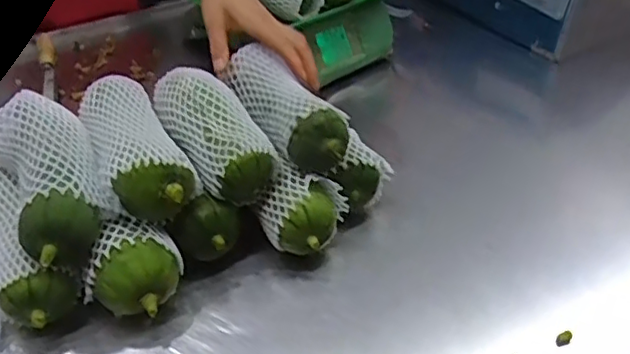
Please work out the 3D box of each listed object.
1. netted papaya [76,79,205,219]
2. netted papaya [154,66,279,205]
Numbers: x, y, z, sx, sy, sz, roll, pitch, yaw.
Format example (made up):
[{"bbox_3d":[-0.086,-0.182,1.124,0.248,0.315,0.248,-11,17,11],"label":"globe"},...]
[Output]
[{"bbox_3d":[-0.183,-0.030,0.614,0.082,0.071,0.179,-20,44,-23],"label":"netted papaya"},{"bbox_3d":[-0.109,-0.054,0.646,0.087,0.067,0.174,-24,45,-27],"label":"netted papaya"}]

